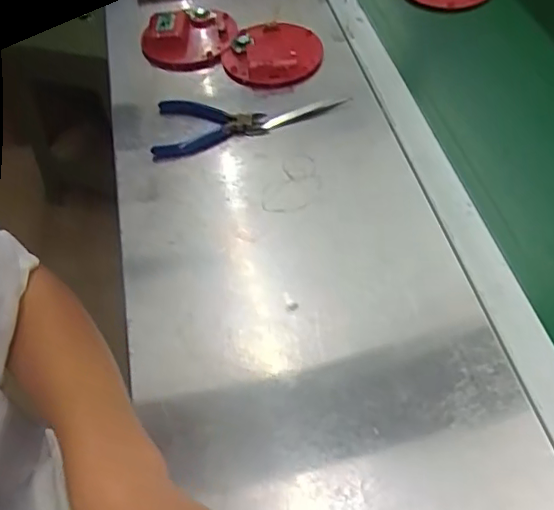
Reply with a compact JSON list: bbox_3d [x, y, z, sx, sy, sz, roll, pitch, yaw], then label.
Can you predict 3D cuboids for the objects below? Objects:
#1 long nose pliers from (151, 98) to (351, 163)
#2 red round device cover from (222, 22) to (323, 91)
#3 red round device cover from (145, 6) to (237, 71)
[{"bbox_3d":[-0.031,-0.151,0.660,0.212,0.017,0.084,-6,52,0],"label":"long nose pliers"},{"bbox_3d":[-0.003,-0.257,0.736,0.118,0.034,0.125,-2,52,3],"label":"red round device cover"},{"bbox_3d":[-0.111,-0.289,0.762,0.113,0.036,0.112,-2,52,3],"label":"red round device cover"}]

